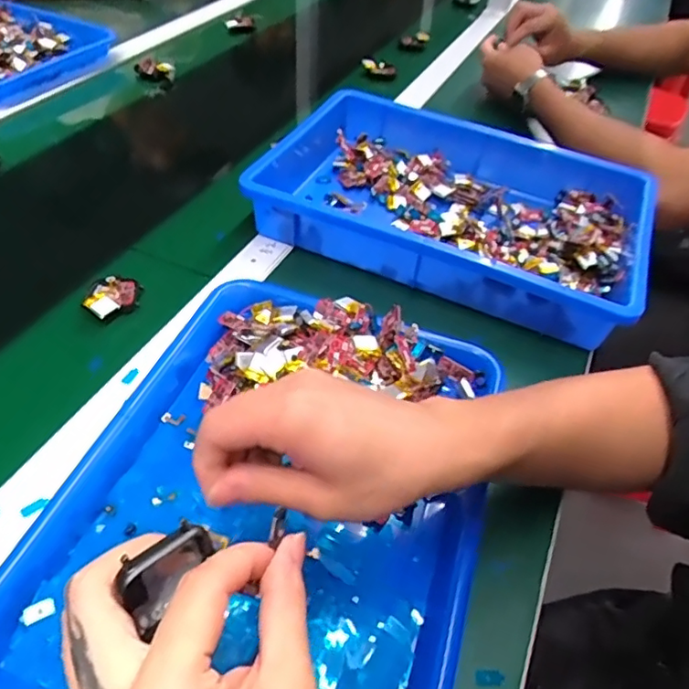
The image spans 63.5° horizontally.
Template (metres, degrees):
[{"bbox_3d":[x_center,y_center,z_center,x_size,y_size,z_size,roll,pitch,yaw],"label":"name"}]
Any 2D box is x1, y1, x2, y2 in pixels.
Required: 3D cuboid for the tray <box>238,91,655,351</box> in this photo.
[{"bbox_3d":[0.099,-0.152,0.588,0.399,0.064,0.249,20,49,12],"label":"tray"}]

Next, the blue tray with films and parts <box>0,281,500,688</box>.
[{"bbox_3d":[-0.040,0.089,0.361,0.265,0.045,0.331,17,48,9],"label":"blue tray with films and parts"}]

